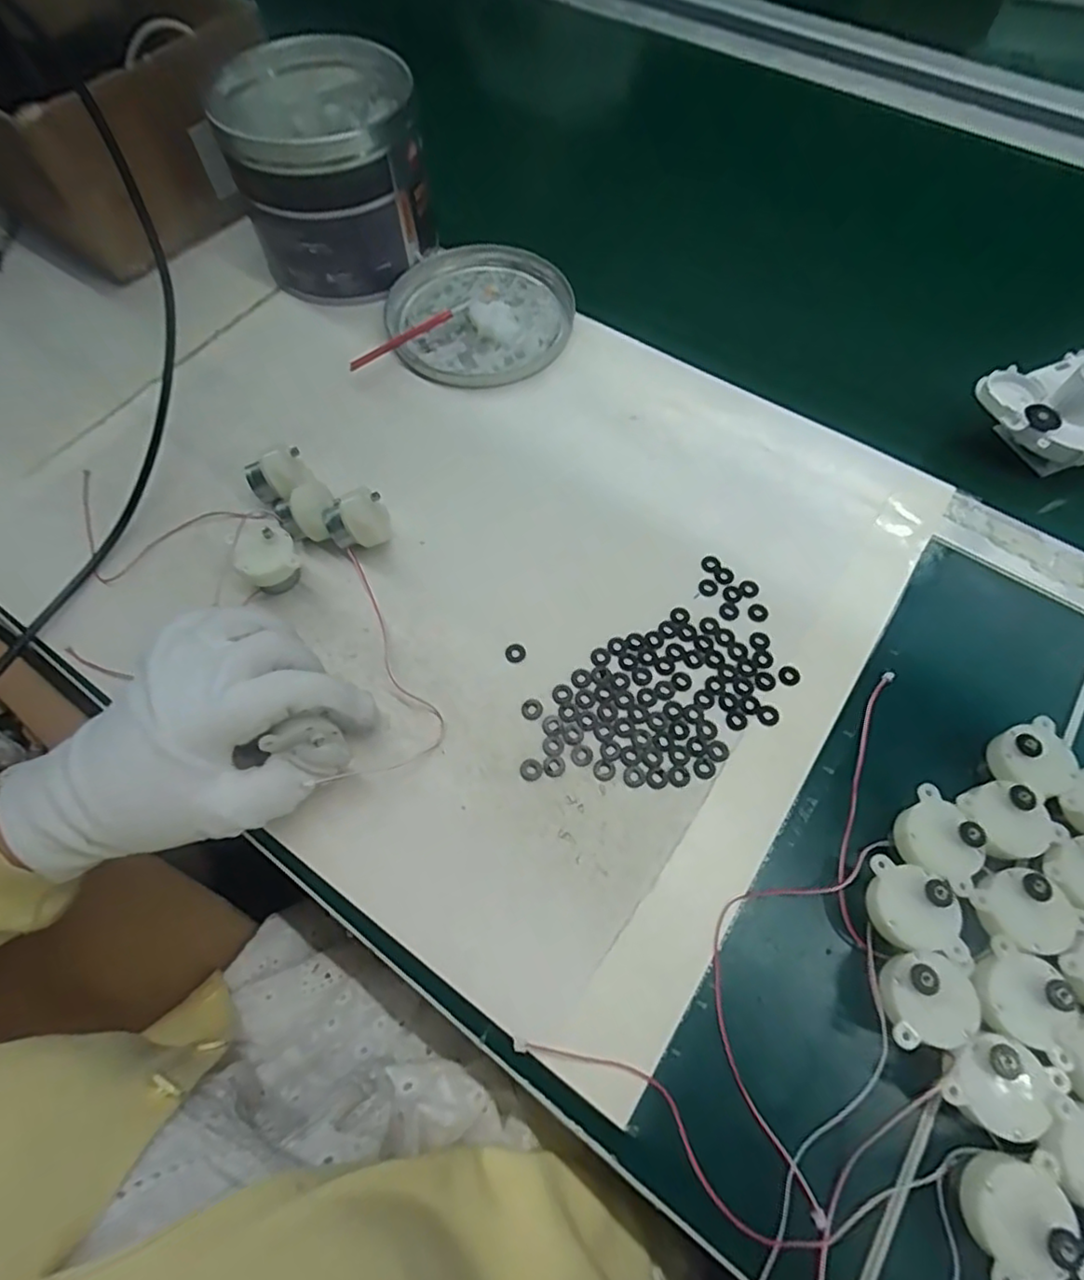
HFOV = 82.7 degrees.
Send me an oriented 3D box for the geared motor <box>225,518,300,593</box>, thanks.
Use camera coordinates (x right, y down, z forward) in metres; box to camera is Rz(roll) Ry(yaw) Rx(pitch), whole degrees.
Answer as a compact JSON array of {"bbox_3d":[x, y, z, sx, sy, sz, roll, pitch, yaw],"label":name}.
[{"bbox_3d":[-0.148,-0.044,0.333,0.029,0.034,0.028,-29,67,-14],"label":"geared motor"}]

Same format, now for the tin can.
[{"bbox_3d":[-0.146,-0.322,0.433,0.119,0.112,0.130,0,64,0],"label":"tin can"}]

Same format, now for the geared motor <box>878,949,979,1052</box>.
[{"bbox_3d":[0.149,0.142,0.245,0.034,0.031,0.032,0,64,0],"label":"geared motor"}]

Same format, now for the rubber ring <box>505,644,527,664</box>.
[{"bbox_3d":[-0.014,0.007,0.324,0.010,0.004,0.010,0,64,0],"label":"rubber ring"}]

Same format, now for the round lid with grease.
[{"bbox_3d":[-0.042,-0.232,0.437,0.128,0.016,0.126,0,64,0],"label":"round lid with grease"}]

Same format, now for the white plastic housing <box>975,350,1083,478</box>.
[{"bbox_3d":[0.317,-0.135,0.368,0.099,0.051,0.067,-15,65,-7],"label":"white plastic housing"}]

